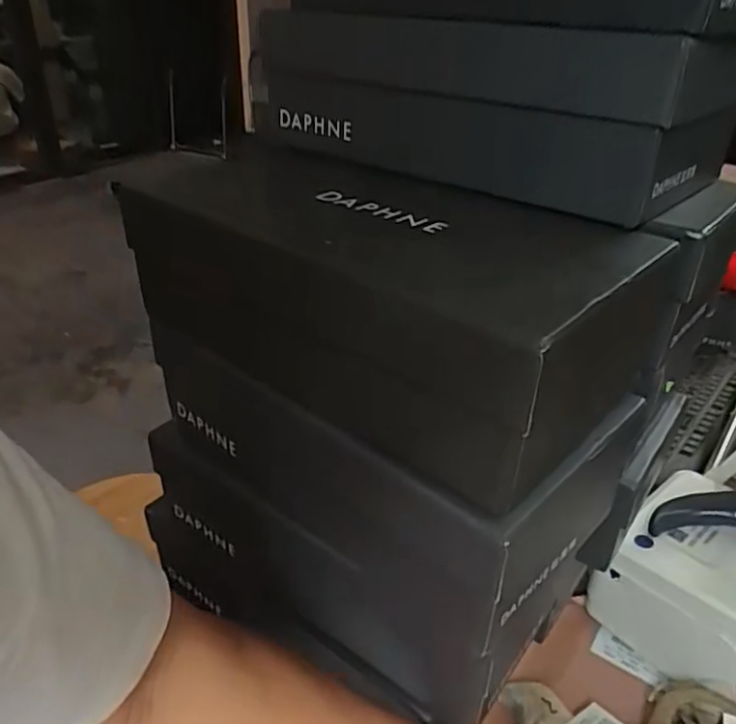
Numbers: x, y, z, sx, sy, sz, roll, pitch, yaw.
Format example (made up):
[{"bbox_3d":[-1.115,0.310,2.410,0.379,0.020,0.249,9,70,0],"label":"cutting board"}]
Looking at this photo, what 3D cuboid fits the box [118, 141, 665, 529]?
[{"bbox_3d":[0.005,-0.038,0.378,0.282,0.102,0.165,22,37,31],"label":"box"}]

